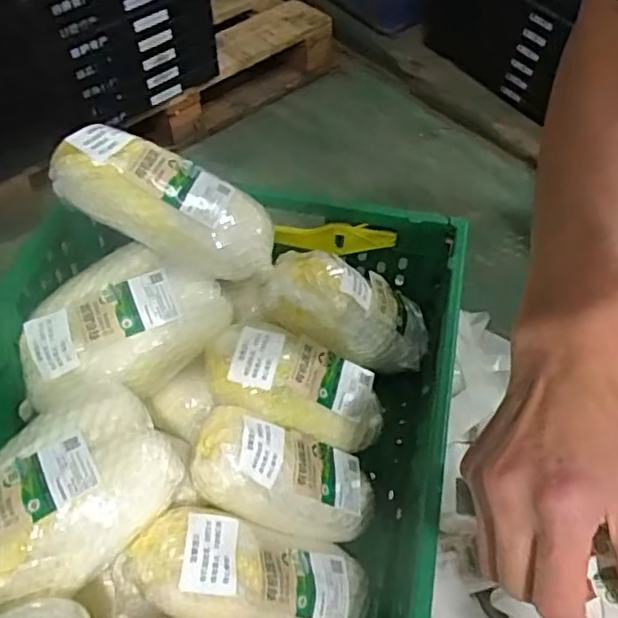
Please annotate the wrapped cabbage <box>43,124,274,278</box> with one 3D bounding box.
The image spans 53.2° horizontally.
[{"bbox_3d":[-0.128,-0.092,0.567,0.206,0.072,0.069,27,51,-17],"label":"wrapped cabbage"}]

